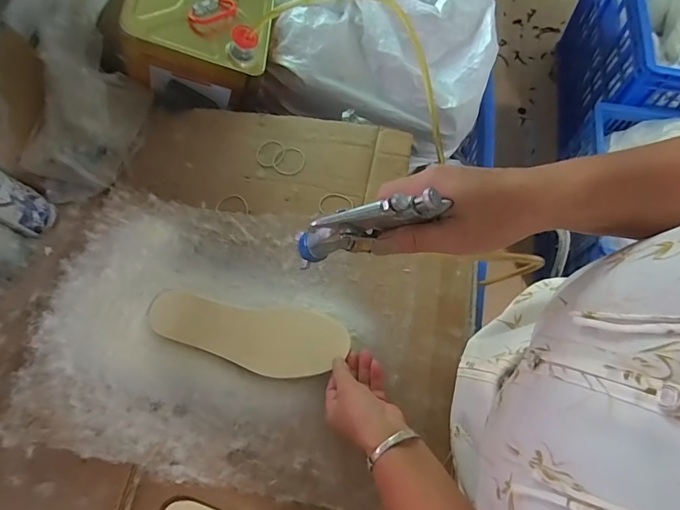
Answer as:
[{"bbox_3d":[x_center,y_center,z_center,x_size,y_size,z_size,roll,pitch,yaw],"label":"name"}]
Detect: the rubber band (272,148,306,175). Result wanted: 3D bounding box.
[{"bbox_3d":[-0.081,-0.153,0.670,0.052,0.004,0.049,-2,70,5],"label":"rubber band"}]

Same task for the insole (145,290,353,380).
[{"bbox_3d":[-0.123,0.105,0.544,0.262,0.005,0.088,8,61,4],"label":"insole"}]

